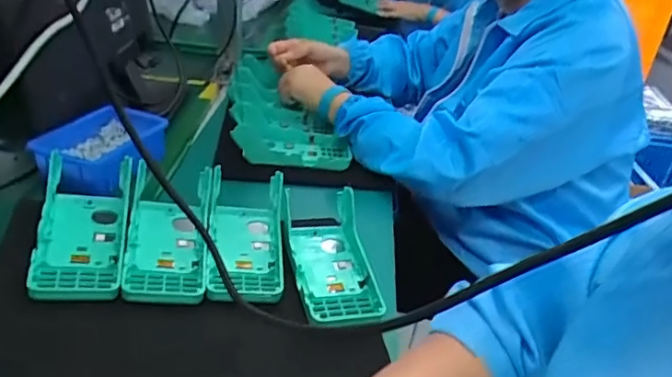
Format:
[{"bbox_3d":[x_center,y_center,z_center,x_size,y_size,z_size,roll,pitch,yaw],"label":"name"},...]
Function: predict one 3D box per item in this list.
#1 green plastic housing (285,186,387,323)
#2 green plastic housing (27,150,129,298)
[{"bbox_3d":[-0.002,0.063,0.566,0.082,0.053,0.165,-2,30,-15],"label":"green plastic housing"},{"bbox_3d":[-0.245,0.030,0.536,0.084,0.066,0.173,-3,30,-16],"label":"green plastic housing"}]

